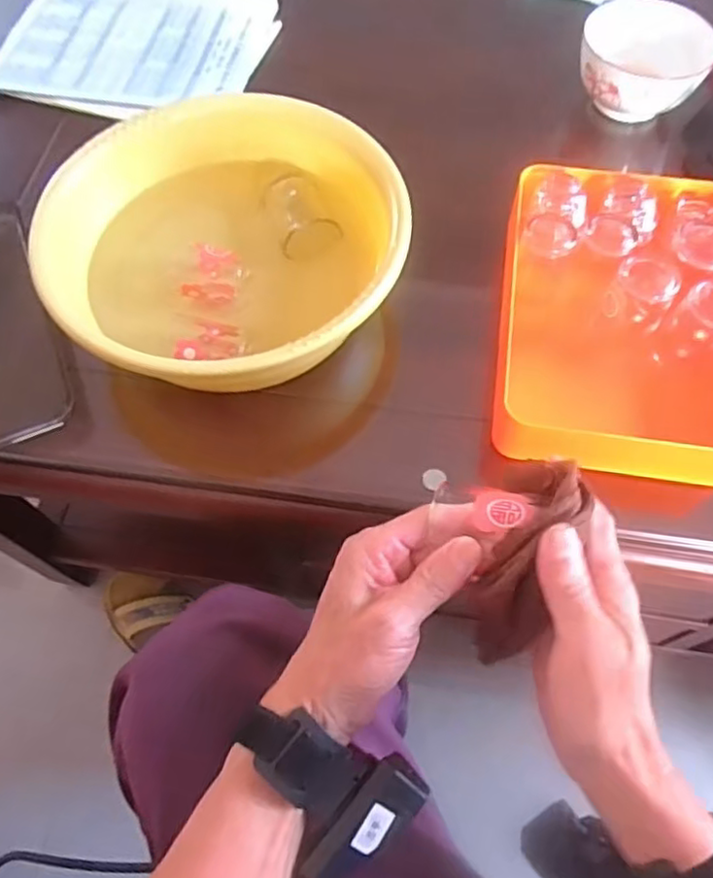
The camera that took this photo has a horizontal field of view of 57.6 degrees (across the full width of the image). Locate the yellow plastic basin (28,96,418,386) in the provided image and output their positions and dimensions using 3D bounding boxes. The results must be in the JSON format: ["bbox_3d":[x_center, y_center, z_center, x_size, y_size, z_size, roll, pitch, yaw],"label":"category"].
[{"bbox_3d":[-0.102,-0.157,0.555,0.277,0.106,0.268,0,63,1],"label":"yellow plastic basin"}]

